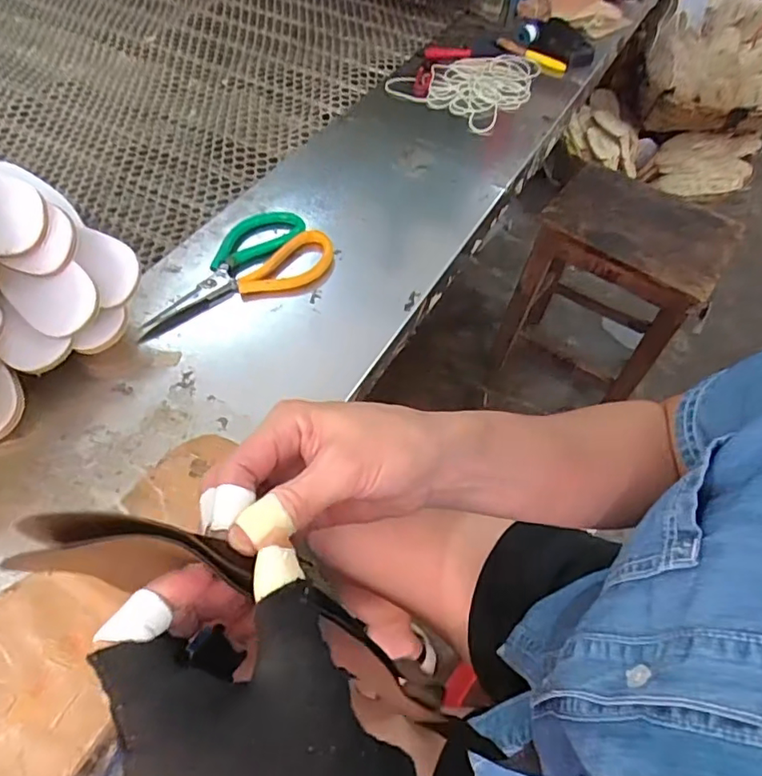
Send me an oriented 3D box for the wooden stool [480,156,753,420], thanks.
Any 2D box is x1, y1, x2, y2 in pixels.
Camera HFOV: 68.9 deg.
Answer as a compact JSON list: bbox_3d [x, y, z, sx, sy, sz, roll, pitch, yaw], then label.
[{"bbox_3d":[0.456,-0.159,1.202,0.325,0.480,0.330,31,59,17],"label":"wooden stool"}]

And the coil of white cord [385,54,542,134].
[{"bbox_3d":[0.125,-0.420,0.758,0.160,0.018,0.191,32,59,18],"label":"coil of white cord"}]

